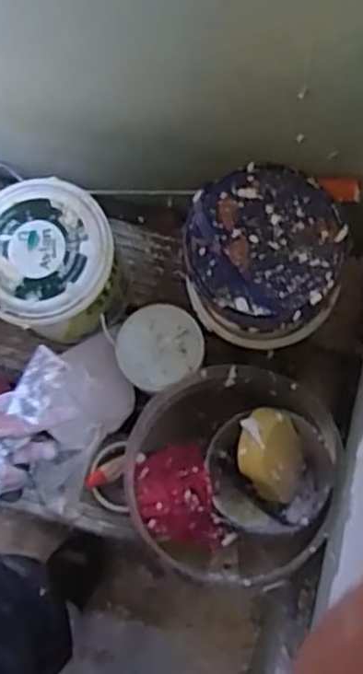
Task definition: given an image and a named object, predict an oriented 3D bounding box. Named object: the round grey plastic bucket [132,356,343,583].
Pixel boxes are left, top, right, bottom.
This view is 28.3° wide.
[{"bbox_3d":[0.061,0.160,0.881,0.229,0.191,0.219,0,74,1],"label":"round grey plastic bucket"}]

